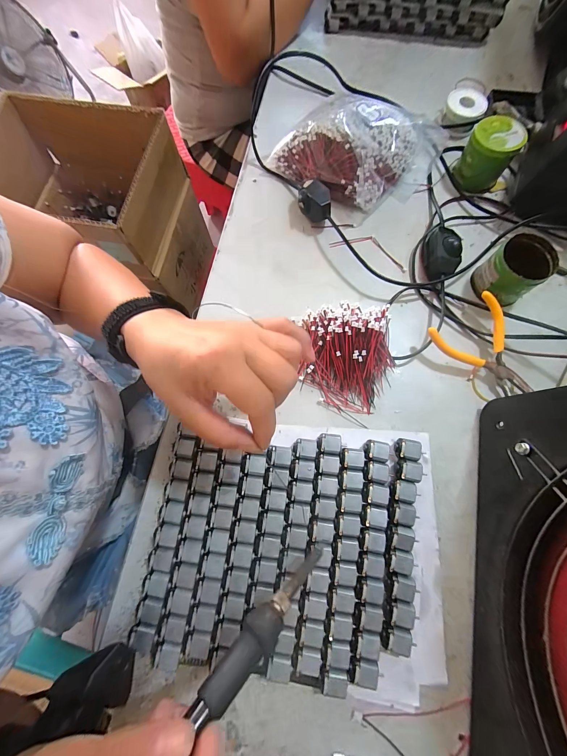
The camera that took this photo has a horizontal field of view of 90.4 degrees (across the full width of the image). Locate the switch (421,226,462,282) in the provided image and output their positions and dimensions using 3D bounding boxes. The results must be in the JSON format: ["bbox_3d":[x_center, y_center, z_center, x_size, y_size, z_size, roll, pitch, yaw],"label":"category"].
[{"bbox_3d":[0.184,-0.143,0.329,0.037,0.030,0.067,14,75,3],"label":"switch"}]

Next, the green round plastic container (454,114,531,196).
[{"bbox_3d":[0.249,-0.271,0.348,0.055,0.055,0.062,35,78,9],"label":"green round plastic container"}]

